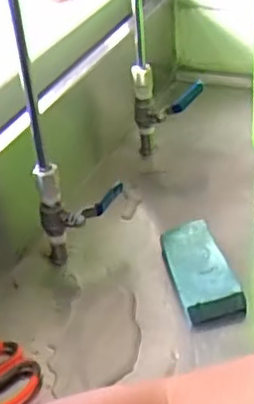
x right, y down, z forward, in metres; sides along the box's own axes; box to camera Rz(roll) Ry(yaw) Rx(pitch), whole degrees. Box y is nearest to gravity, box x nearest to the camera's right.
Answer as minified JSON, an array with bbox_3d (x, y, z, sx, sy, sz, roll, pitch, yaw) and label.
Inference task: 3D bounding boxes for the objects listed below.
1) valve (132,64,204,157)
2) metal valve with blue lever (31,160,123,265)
[{"bbox_3d":[0.060,-0.128,1.001,0.095,0.158,0.034,-10,35,-6],"label":"valve"},{"bbox_3d":[-0.052,0.006,0.817,0.098,0.135,0.060,-7,35,-1],"label":"metal valve with blue lever"}]

